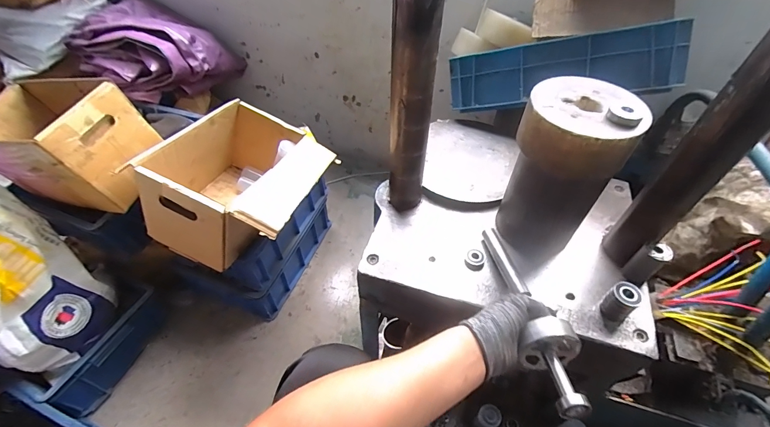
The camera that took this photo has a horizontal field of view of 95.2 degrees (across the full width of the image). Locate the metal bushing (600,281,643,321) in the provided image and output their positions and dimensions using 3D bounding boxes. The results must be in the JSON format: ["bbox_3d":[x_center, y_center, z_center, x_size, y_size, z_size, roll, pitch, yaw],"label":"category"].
[{"bbox_3d":[0.352,0.130,0.525,0.046,0.043,0.038,-29,55,-23],"label":"metal bushing"}]

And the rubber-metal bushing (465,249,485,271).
[{"bbox_3d":[0.152,0.078,0.594,0.032,0.018,0.031,0,49,0],"label":"rubber-metal bushing"}]

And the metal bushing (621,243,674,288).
[{"bbox_3d":[0.412,0.080,0.554,0.036,0.071,0.034,0,49,0],"label":"metal bushing"}]

